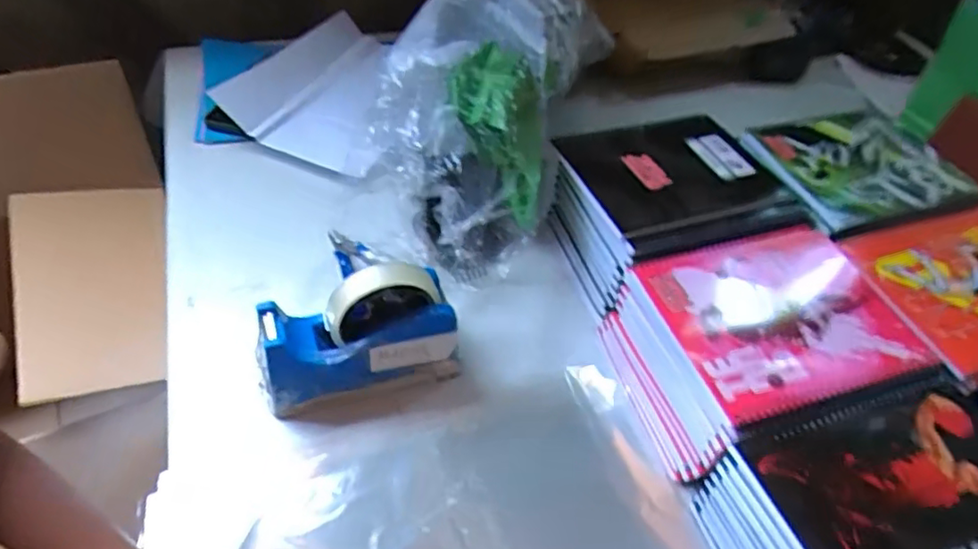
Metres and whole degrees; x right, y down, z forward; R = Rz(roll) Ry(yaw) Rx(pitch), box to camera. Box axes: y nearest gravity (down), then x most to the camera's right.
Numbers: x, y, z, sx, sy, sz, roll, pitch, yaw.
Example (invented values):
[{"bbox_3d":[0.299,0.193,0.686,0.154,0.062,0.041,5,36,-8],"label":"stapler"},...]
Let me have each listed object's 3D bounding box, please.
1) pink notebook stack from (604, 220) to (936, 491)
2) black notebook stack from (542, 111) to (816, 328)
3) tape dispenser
[{"bbox_3d":[0.219,0.058,0.522,0.185,0.109,0.156,-13,49,-17],"label":"pink notebook stack"},{"bbox_3d":[0.182,-0.060,0.633,0.206,0.104,0.173,-10,49,-15],"label":"black notebook stack"},{"bbox_3d":[-0.103,0.048,0.491,0.153,0.121,0.062,-11,49,-16],"label":"tape dispenser"}]

